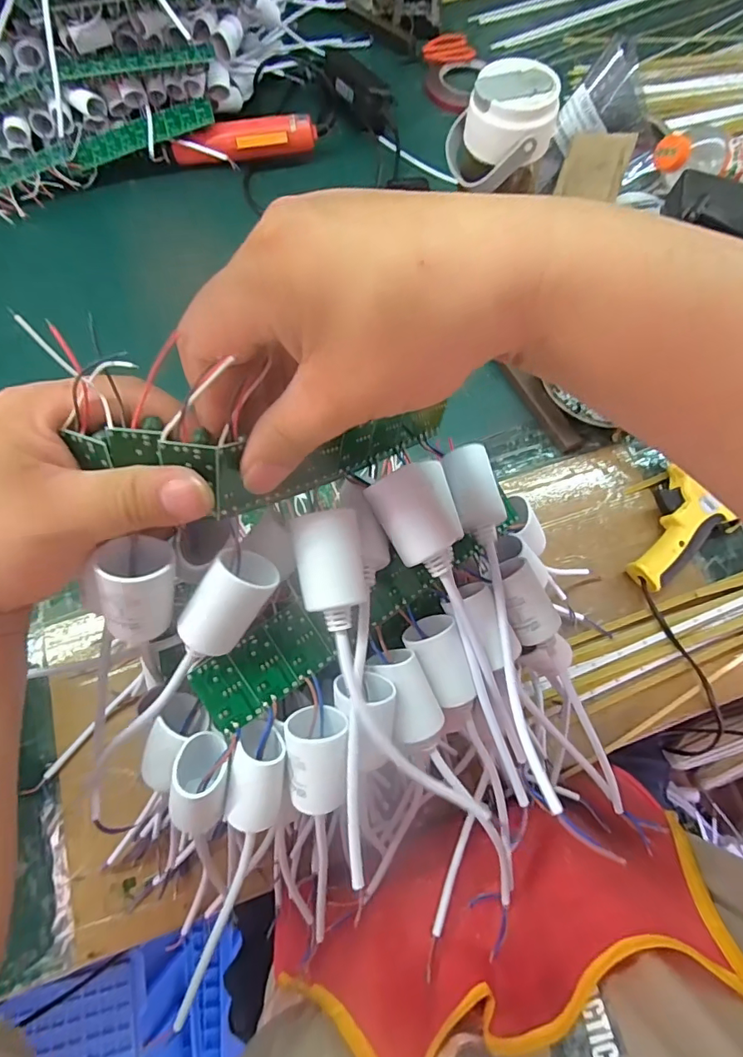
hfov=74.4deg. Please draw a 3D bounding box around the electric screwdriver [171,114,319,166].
[{"bbox_3d":[-0.166,-0.505,0.642,0.183,0.034,0.040,-14,71,-5],"label":"electric screwdriver"}]

